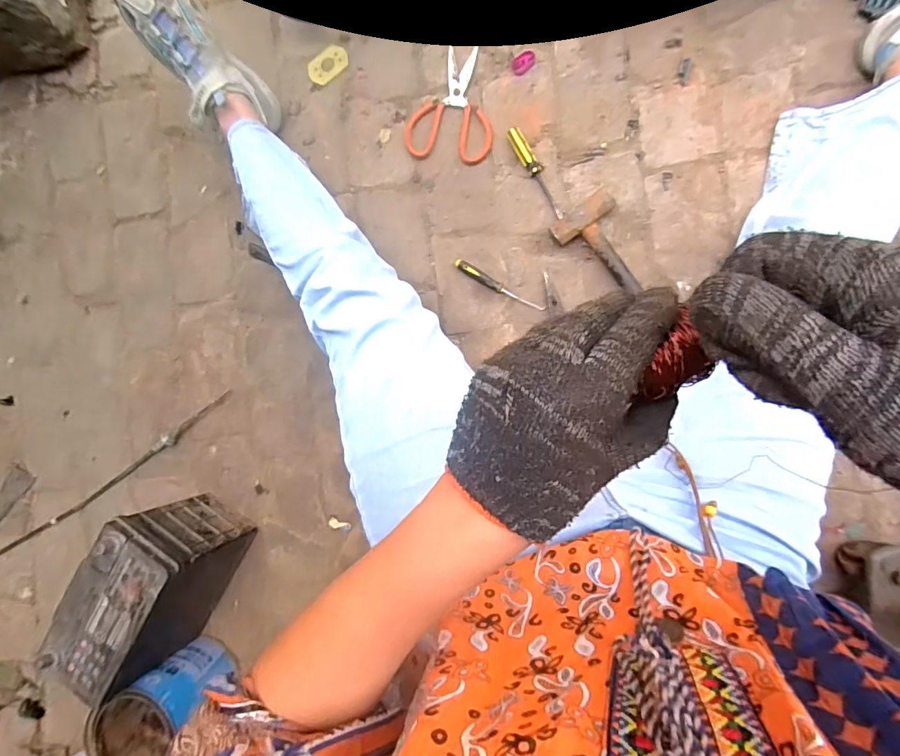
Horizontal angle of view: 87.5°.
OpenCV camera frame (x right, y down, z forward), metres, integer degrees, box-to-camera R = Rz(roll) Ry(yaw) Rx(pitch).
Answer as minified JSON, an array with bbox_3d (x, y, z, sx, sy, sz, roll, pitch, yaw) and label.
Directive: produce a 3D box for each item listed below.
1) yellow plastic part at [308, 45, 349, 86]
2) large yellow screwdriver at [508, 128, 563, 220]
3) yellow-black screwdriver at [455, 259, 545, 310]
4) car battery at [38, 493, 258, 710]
[{"bbox_3d":[-0.209,-0.538,0.808,0.075,0.005,0.044,-35,86,7],"label":"yellow plastic part"},{"bbox_3d":[0.143,-0.330,0.753,0.026,0.028,0.159,-32,86,7],"label":"large yellow screwdriver"},{"bbox_3d":[0.080,-0.147,0.762,0.159,0.013,0.016,31,94,6],"label":"yellow-black screwdriver"},{"bbox_3d":[-0.458,0.326,0.747,0.138,0.216,0.229,30,96,5],"label":"car battery"}]

